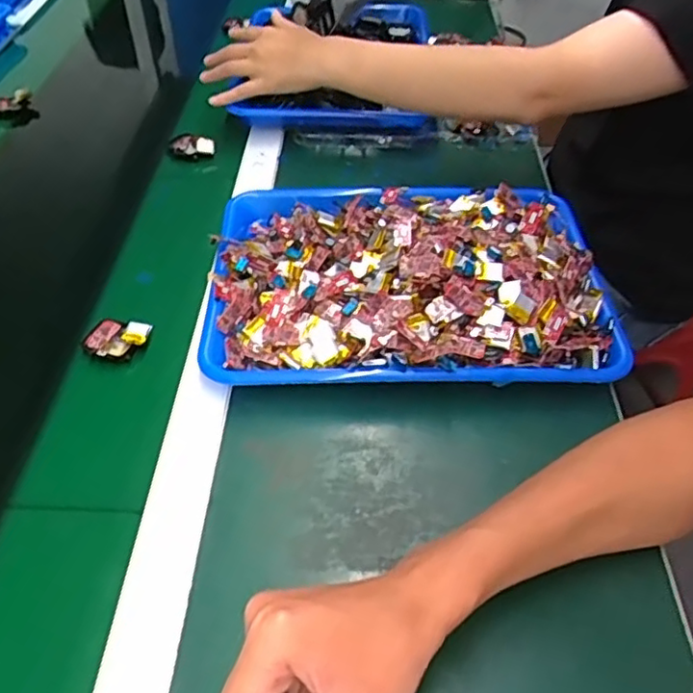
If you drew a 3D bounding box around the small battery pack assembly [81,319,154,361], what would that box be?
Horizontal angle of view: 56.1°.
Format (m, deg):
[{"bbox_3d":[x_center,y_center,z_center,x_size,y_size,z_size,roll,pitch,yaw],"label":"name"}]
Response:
[{"bbox_3d":[-0.191,-0.007,0.540,0.050,0.012,0.037,9,46,11],"label":"small battery pack assembly"}]

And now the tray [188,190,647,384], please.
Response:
[{"bbox_3d":[0.051,-0.071,0.556,0.329,0.062,0.245,-1,45,2],"label":"tray"}]

